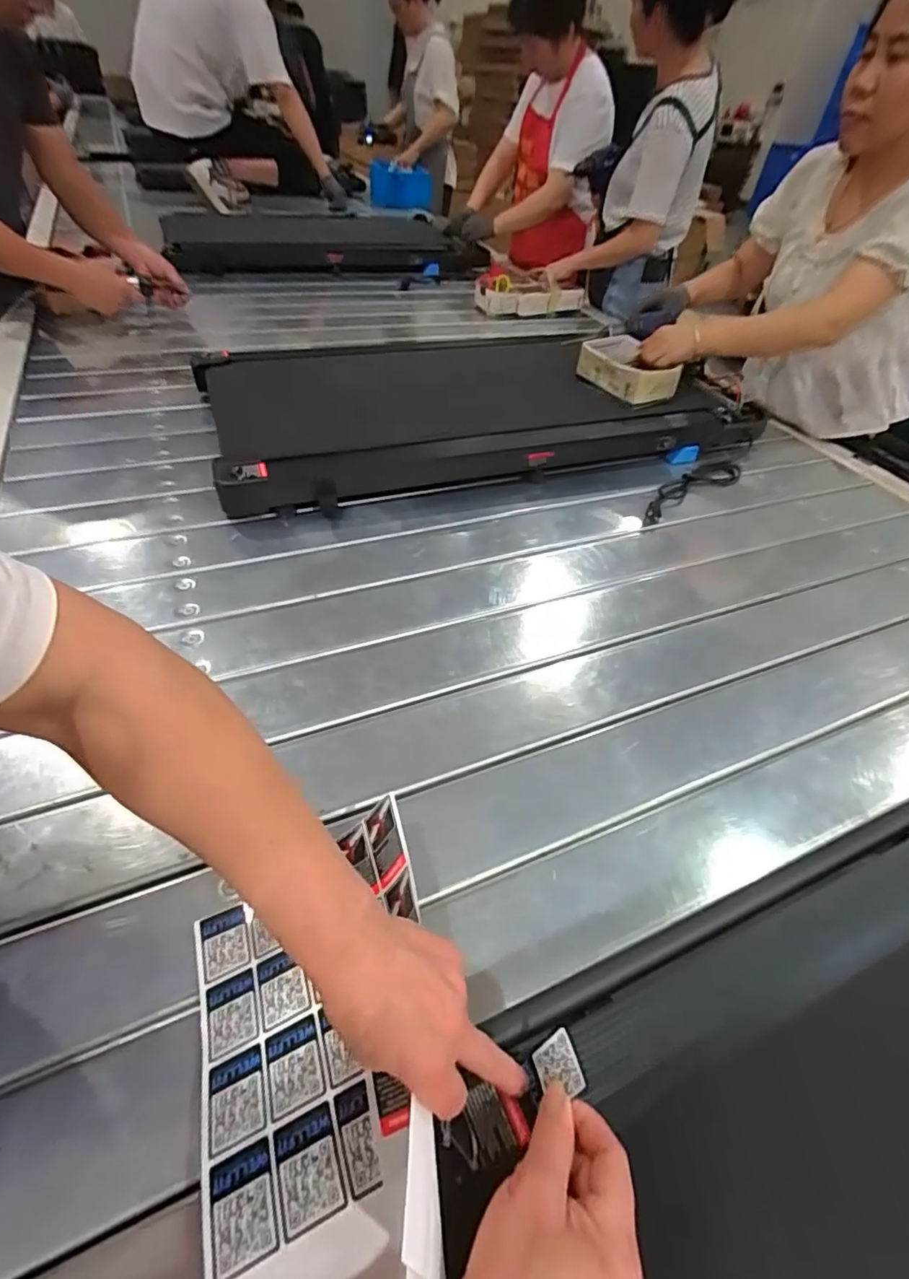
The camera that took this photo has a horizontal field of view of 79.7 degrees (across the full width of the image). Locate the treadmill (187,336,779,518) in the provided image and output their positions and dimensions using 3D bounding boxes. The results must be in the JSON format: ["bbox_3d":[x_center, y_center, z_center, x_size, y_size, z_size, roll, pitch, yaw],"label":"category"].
[{"bbox_3d":[0.063,-0.481,1.092,1.055,0.095,0.522,-13,48,-20],"label":"treadmill"}]

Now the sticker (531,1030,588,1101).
[{"bbox_3d":[0.060,0.252,0.319,0.027,0.004,0.032,-40,24,7],"label":"sticker"}]

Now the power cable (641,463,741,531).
[{"bbox_3d":[0.433,-0.277,0.997,0.356,0.025,0.059,-29,55,-32],"label":"power cable"}]

